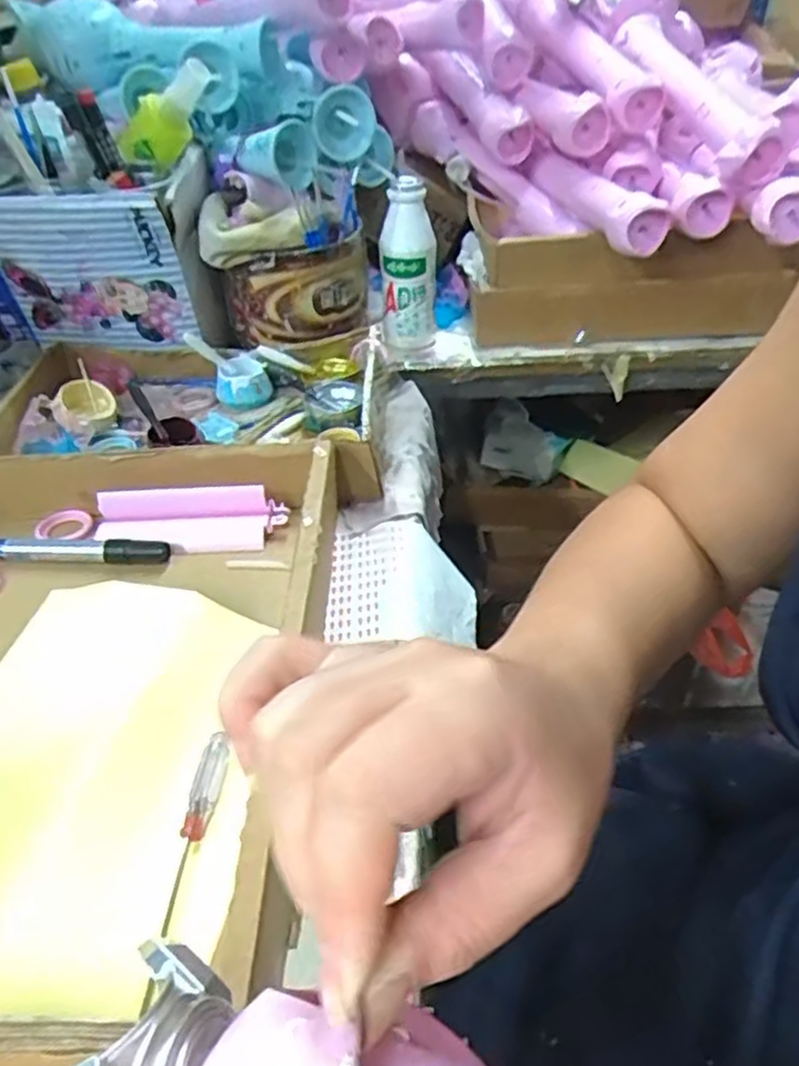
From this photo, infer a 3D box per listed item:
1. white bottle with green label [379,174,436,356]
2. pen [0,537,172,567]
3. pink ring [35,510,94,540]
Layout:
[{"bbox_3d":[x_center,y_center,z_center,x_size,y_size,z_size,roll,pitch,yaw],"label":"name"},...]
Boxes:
[{"bbox_3d":[0.008,-0.240,0.671,0.050,0.144,0.044,0,39,3],"label":"white bottle with green label"},{"bbox_3d":[-0.216,0.011,0.476,0.134,0.014,0.017,2,39,5],"label":"pen"},{"bbox_3d":[-0.231,-0.004,0.504,0.040,0.007,0.030,-7,39,-6],"label":"pink ring"}]

